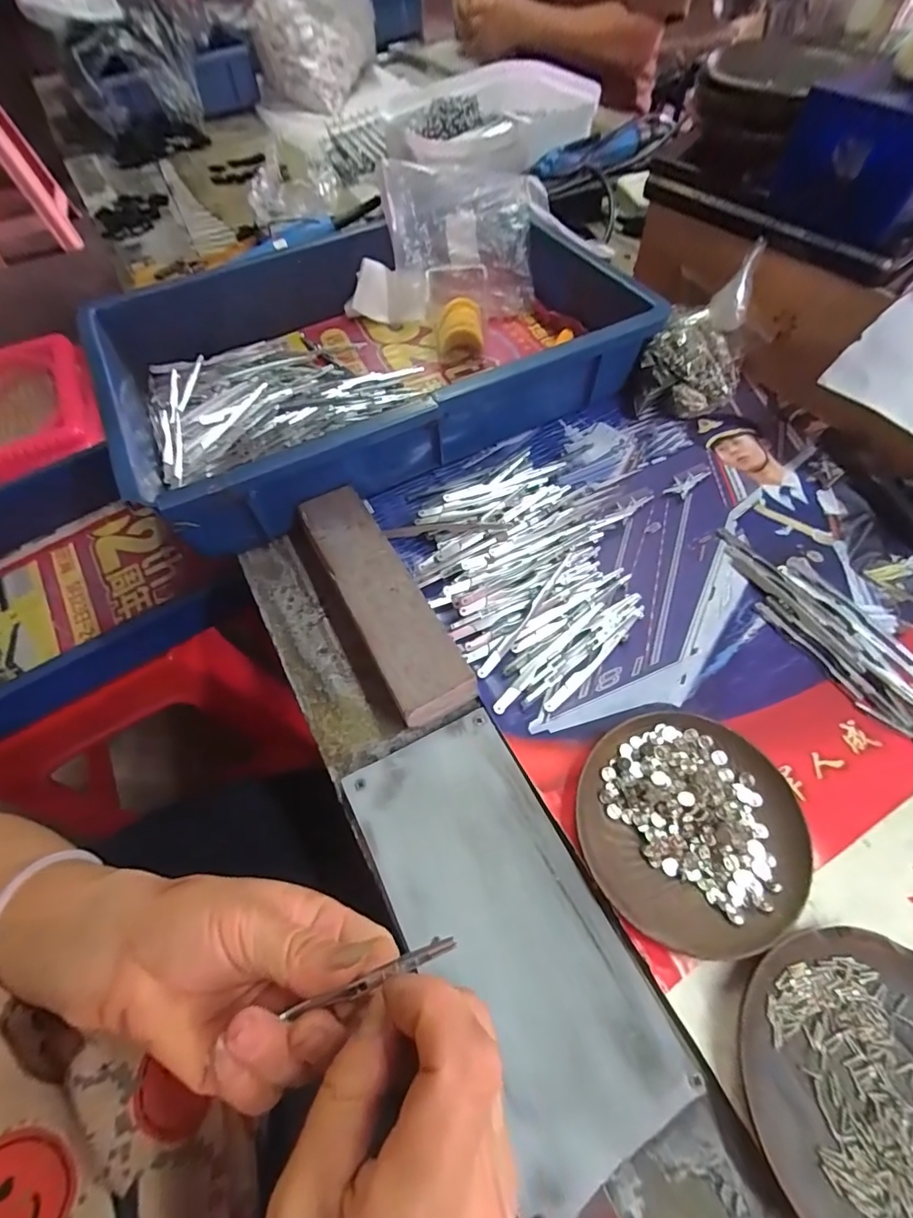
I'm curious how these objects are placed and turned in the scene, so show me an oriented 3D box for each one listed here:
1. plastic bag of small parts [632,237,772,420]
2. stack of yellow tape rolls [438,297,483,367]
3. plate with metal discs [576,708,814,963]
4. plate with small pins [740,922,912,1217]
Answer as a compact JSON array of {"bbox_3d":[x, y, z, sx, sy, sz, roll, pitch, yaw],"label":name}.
[{"bbox_3d":[0.204,-0.220,0.406,0.083,0.095,0.094,25,64,16],"label":"plastic bag of small parts"},{"bbox_3d":[0.004,-0.267,0.468,0.047,0.043,0.036,4,61,5],"label":"stack of yellow tape rolls"},{"bbox_3d":[0.125,0.115,0.262,0.116,0.017,0.112,-1,60,2],"label":"plate with metal discs"},{"bbox_3d":[0.183,0.207,0.207,0.112,0.016,0.114,-1,60,2],"label":"plate with small pins"}]

